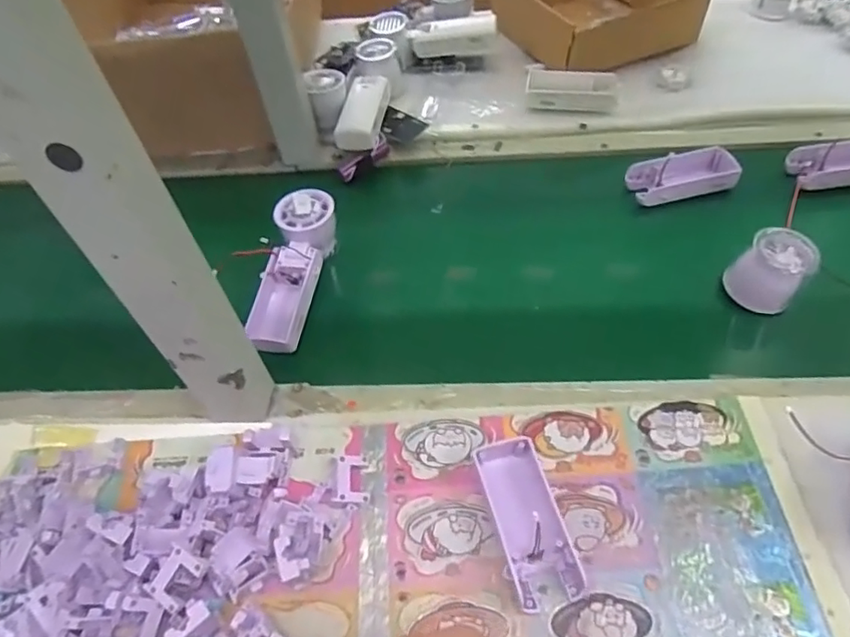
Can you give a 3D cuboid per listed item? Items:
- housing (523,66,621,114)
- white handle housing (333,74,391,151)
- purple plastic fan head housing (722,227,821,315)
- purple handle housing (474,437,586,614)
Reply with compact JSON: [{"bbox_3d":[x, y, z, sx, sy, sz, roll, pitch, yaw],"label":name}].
[{"bbox_3d":[0.176,-0.273,0.707,0.105,0.026,0.057,8,54,10],"label":"housing"},{"bbox_3d":[-0.072,-0.242,0.696,0.047,0.031,0.115,6,54,8],"label":"white handle housing"},{"bbox_3d":[0.308,-0.043,0.523,0.050,0.063,0.053,-2,53,2],"label":"purple plastic fan head housing"},{"bbox_3d":[0.070,0.139,0.405,0.046,0.026,0.106,-11,54,-5],"label":"purple handle housing"}]

